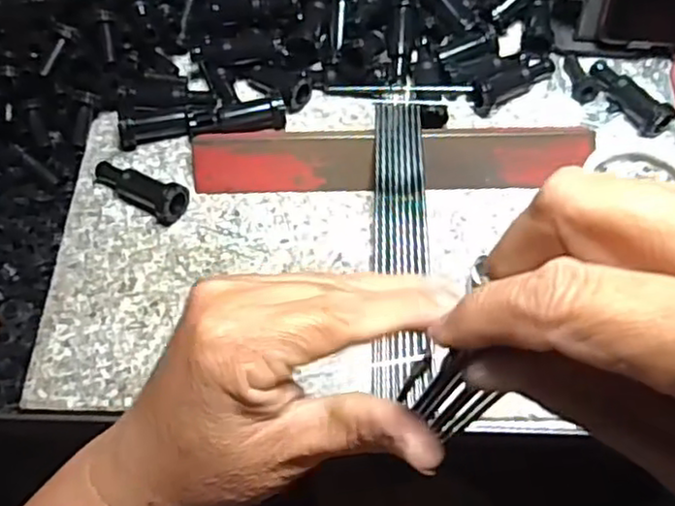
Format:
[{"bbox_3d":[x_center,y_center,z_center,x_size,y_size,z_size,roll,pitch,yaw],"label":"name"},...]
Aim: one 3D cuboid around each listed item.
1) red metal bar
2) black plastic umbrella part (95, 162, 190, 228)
[{"bbox_3d":[0.034,-0.062,0.455,0.255,0.024,0.036,-1,61,3],"label":"red metal bar"},{"bbox_3d":[-0.134,-0.042,0.456,0.071,0.023,0.023,22,65,15],"label":"black plastic umbrella part"}]

